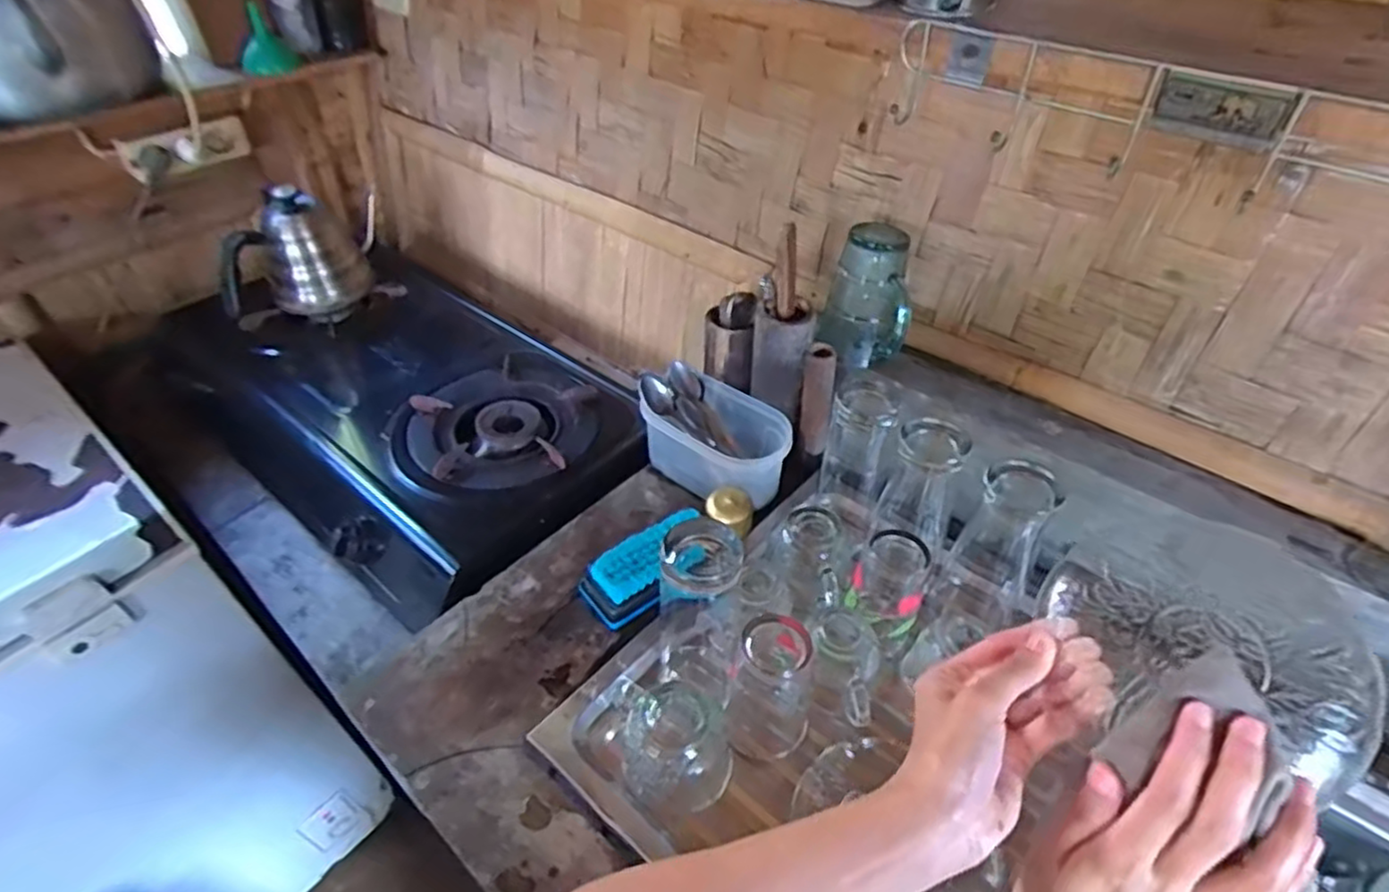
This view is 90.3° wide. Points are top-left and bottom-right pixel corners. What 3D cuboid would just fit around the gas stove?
[{"bbox_3d":[-0.385,-0.049,0.925,0.651,0.132,0.367,30,52,28],"label":"gas stove"}]

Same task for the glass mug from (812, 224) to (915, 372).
[{"bbox_3d":[0.169,-0.142,0.677,0.085,0.125,0.066,13,45,15],"label":"glass mug"}]

